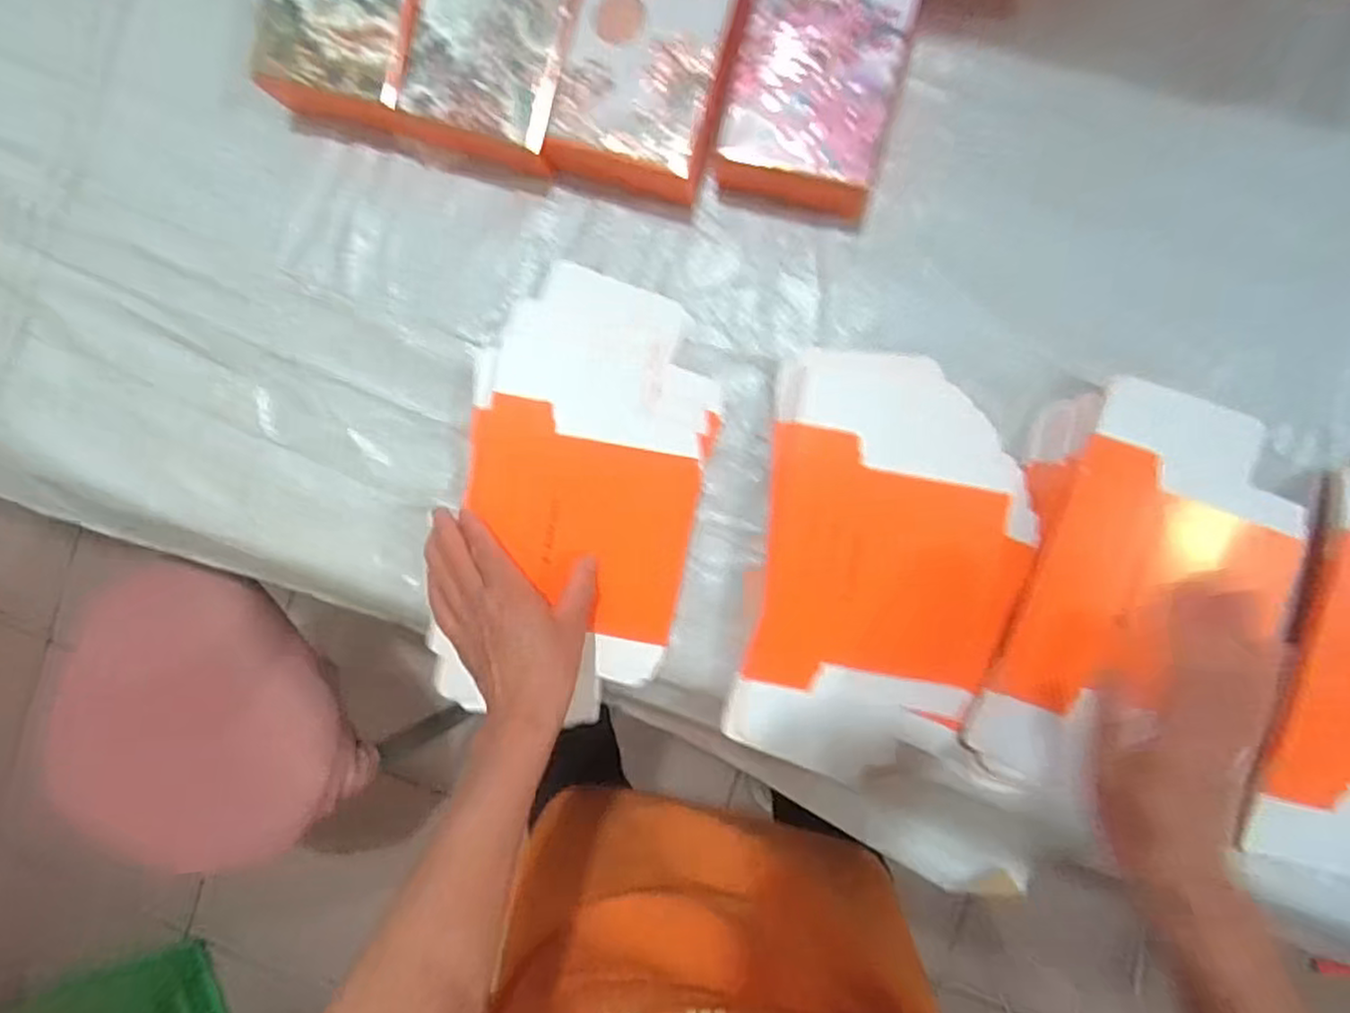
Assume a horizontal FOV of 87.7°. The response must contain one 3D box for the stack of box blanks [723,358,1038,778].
[{"bbox_3d":[0.134,0.040,0.452,0.161,0.029,0.269,9,92,5],"label":"stack of box blanks"}]

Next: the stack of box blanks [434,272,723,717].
[{"bbox_3d":[-0.066,-0.005,0.478,0.158,0.023,0.295,13,92,5],"label":"stack of box blanks"}]

